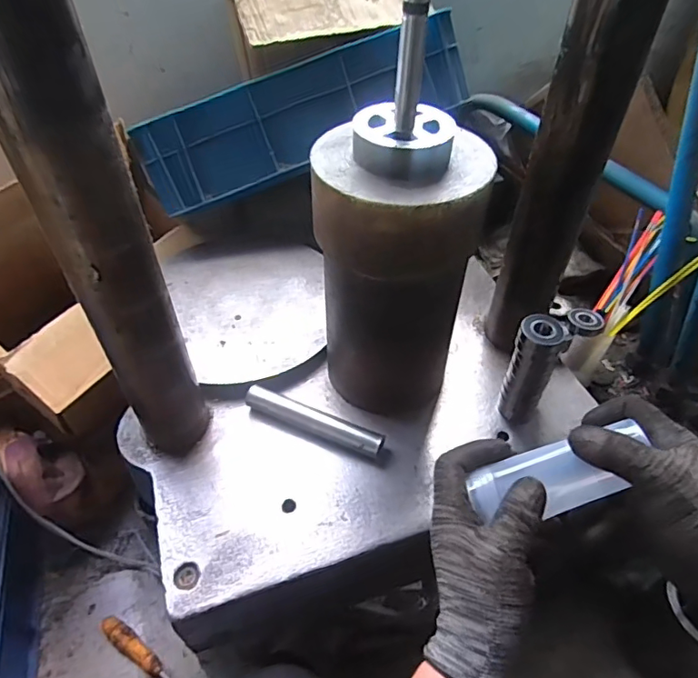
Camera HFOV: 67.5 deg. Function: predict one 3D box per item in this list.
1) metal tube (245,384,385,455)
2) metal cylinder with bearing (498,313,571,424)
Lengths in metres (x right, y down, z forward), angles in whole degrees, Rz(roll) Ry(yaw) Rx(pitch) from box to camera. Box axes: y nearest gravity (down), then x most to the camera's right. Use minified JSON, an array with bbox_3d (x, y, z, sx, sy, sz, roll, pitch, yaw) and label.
[{"bbox_3d":[-0.037,0.085,0.529,0.148,0.027,0.021,19,49,17],"label":"metal tube"},{"bbox_3d":[0.174,0.032,0.503,0.039,0.116,0.037,23,50,21],"label":"metal cylinder with bearing"}]

